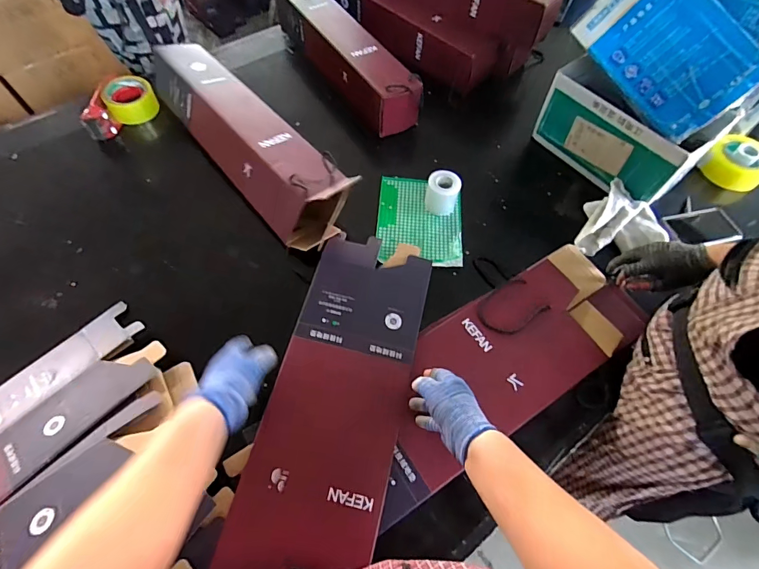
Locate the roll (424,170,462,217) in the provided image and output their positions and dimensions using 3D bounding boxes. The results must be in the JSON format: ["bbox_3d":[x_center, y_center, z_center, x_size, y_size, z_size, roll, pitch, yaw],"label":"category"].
[{"bbox_3d":[0.125,-0.181,0.796,0.065,0.076,0.050,10,62,3],"label":"roll"}]

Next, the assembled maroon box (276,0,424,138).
[{"bbox_3d":[-0.085,-0.529,0.934,0.111,0.131,0.481,-33,68,-18],"label":"assembled maroon box"}]

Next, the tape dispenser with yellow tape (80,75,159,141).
[{"bbox_3d":[-0.577,-0.388,0.875,0.093,0.069,0.163,35,67,16],"label":"tape dispenser with yellow tape"}]

